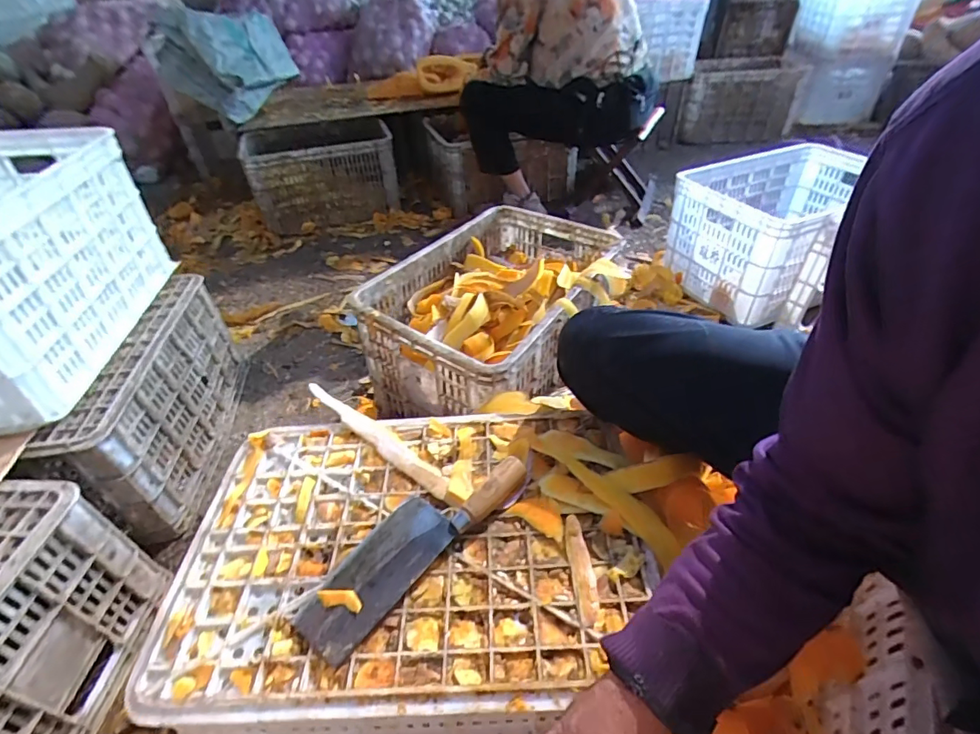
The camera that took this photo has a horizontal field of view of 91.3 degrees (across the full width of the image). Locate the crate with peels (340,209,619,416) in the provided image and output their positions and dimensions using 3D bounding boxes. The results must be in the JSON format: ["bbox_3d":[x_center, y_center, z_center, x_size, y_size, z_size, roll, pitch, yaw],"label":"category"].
[{"bbox_3d":[0.028,-0.115,1.030,0.365,0.250,0.553,18,46,24],"label":"crate with peels"}]

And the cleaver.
[{"bbox_3d":[-0.082,0.179,0.518,0.086,0.034,0.268,31,52,34],"label":"cleaver"}]

